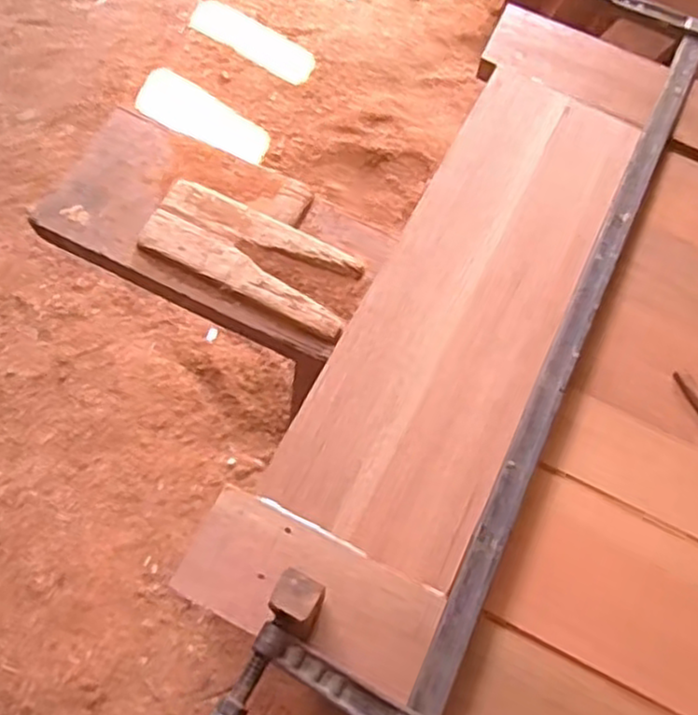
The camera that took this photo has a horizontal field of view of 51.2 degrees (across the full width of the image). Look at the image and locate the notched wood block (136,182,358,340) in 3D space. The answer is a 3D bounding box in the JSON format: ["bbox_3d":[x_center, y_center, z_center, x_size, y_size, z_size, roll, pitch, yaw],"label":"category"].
[{"bbox_3d":[-0.113,-0.121,0.863,0.266,0.027,0.109,28,72,7],"label":"notched wood block"}]

